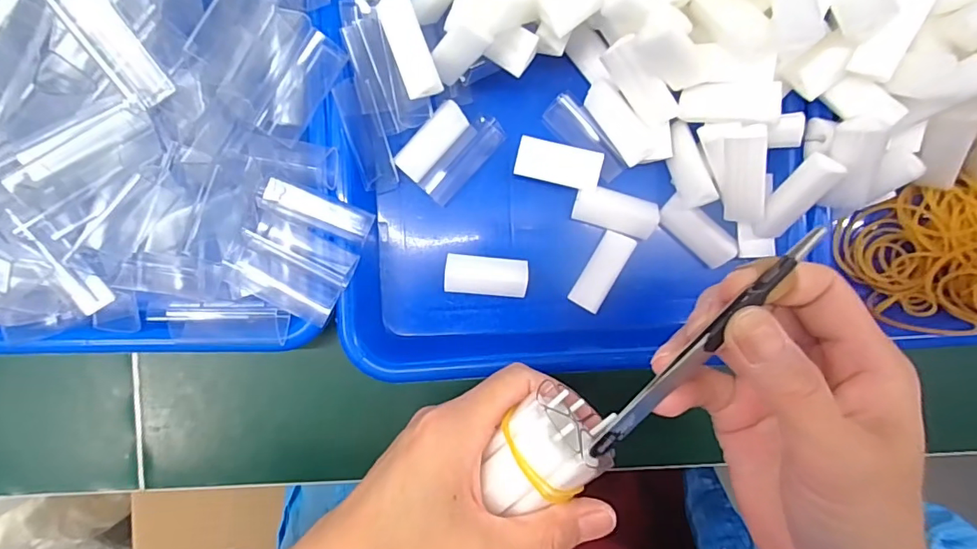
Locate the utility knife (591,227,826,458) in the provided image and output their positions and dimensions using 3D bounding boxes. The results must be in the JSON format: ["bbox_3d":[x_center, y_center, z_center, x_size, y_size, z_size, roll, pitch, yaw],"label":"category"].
[{"bbox_3d":[0.081,0.027,0.186,0.008,0.005,0.116,42,97,-2],"label":"utility knife"}]

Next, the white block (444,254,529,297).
[{"bbox_3d":[-0.001,0.001,0.279,0.045,0.009,0.021,5,91,-2],"label":"white block"}]

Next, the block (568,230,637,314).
[{"bbox_3d":[0.063,-0.002,0.275,0.016,0.011,0.045,30,90,-2],"label":"block"}]

